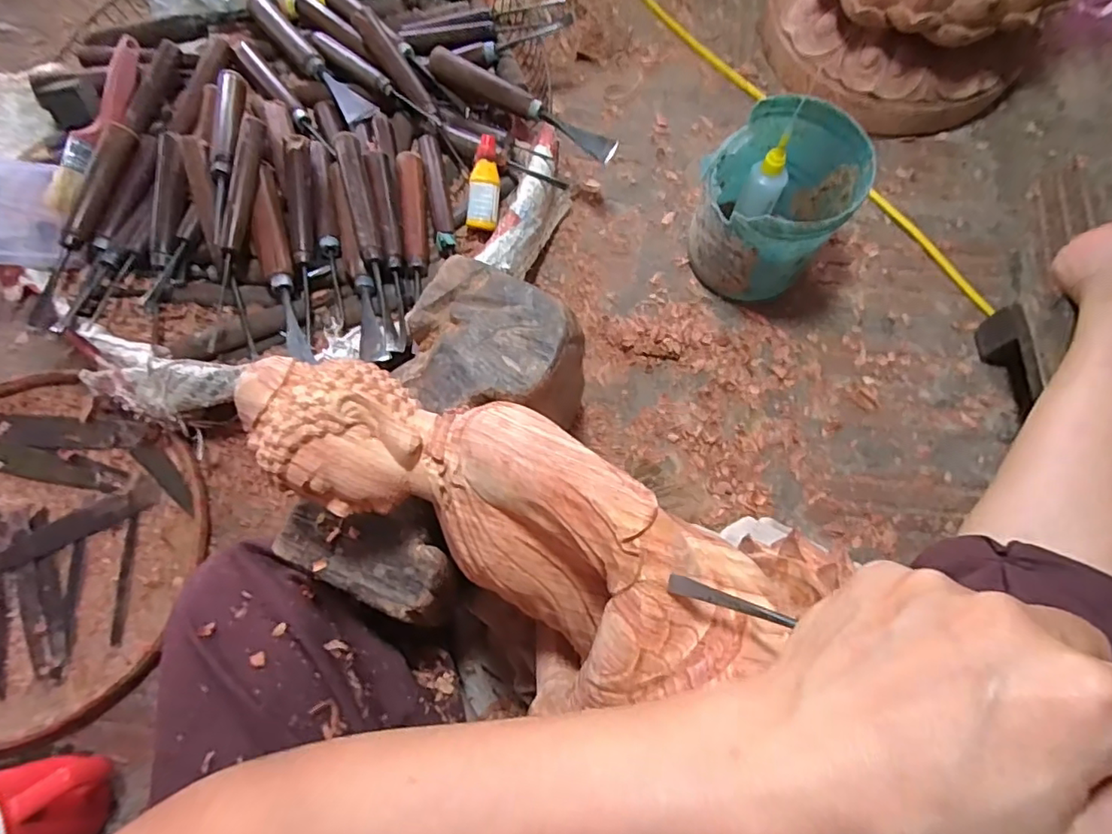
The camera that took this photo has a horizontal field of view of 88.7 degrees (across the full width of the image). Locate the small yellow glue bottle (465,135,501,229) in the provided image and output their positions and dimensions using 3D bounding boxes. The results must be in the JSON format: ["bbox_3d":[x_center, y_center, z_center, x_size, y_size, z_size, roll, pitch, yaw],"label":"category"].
[{"bbox_3d":[-0.059,-0.196,0.477,0.025,0.017,0.074,6,97,3],"label":"small yellow glue bottle"}]

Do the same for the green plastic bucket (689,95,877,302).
[{"bbox_3d":[0.170,-0.168,0.463,0.107,0.123,0.107,-1,75,2],"label":"green plastic bucket"}]

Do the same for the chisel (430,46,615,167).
[{"bbox_3d":[-0.029,-0.265,0.484,0.184,0.020,0.021,33,78,10],"label":"chisel"}]

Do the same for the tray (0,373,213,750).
[{"bbox_3d":[-0.456,0.118,0.485,0.298,0.031,0.287,0,75,1],"label":"tray"}]

